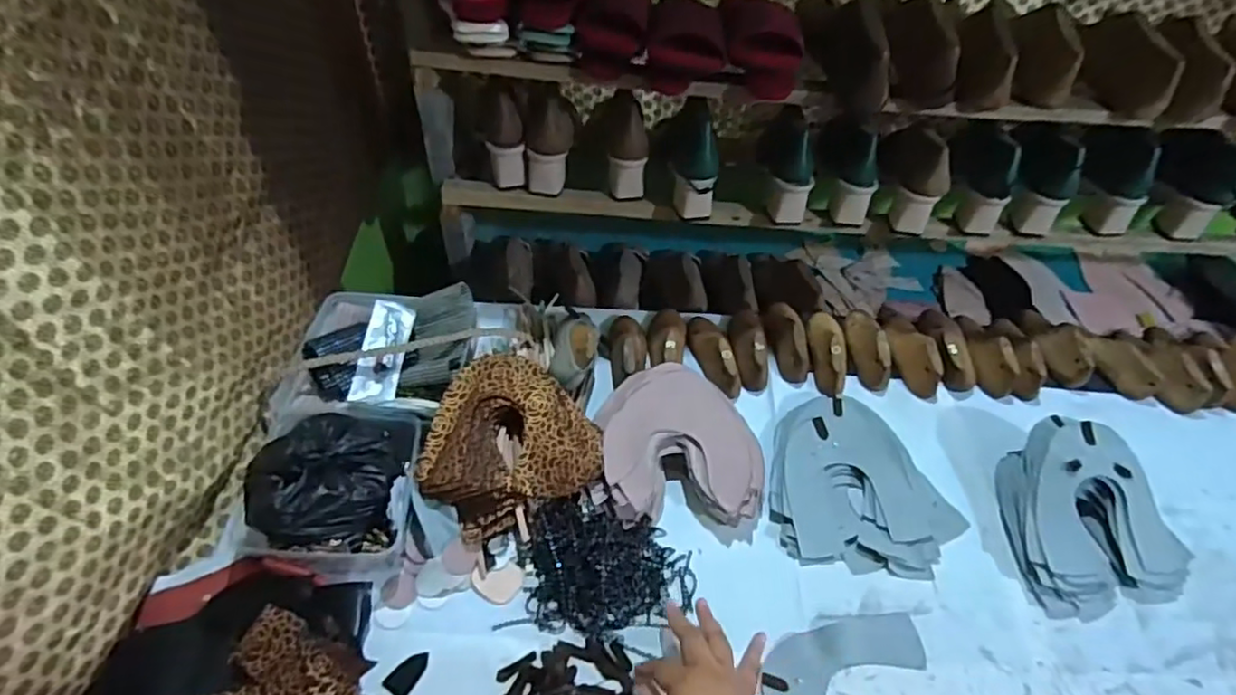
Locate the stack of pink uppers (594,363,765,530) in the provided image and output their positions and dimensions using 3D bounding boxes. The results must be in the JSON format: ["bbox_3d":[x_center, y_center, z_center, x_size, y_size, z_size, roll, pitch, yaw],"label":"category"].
[{"bbox_3d":[0.073,0.107,0.727,0.184,0.054,0.188,0,49,-3],"label":"stack of pink uppers"}]

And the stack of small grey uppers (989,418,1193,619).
[{"bbox_3d":[0.519,0.178,0.693,0.185,0.078,0.193,-9,50,-10],"label":"stack of small grey uppers"}]

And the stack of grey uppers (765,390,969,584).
[{"bbox_3d":[0.286,0.155,0.730,0.208,0.023,0.205,7,49,4],"label":"stack of grey uppers"}]

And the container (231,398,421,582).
[{"bbox_3d":[-0.306,0.126,0.659,0.188,0.094,0.208,-1,49,-3],"label":"container"}]

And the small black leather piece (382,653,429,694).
[{"bbox_3d":[-0.196,0.304,0.586,0.026,0.004,0.042,27,44,15],"label":"small black leather piece"}]

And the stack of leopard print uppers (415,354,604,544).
[{"bbox_3d":[-0.126,0.106,0.701,0.185,0.077,0.173,-19,52,-18],"label":"stack of leopard print uppers"}]

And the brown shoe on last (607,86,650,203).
[{"bbox_3d":[0.018,-0.275,0.869,0.061,0.137,0.054,-5,17,-9],"label":"brown shoe on last"}]

